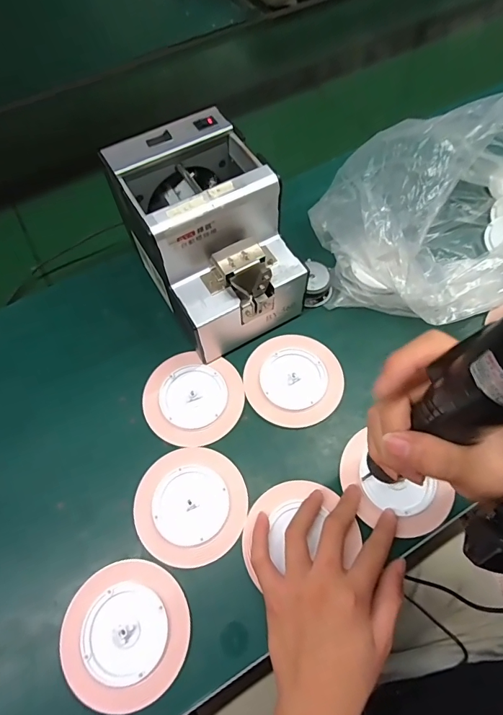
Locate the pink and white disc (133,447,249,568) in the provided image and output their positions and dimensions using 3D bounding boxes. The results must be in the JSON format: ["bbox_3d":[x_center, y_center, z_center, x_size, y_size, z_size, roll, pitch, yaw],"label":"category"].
[{"bbox_3d":[-0.055,0.132,0.374,0.100,0.005,0.097,-1,63,2],"label":"pink and white disc"}]

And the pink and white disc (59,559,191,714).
[{"bbox_3d":[-0.103,0.222,0.333,0.100,0.005,0.097,-1,63,2],"label":"pink and white disc"}]

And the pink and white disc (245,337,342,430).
[{"bbox_3d":[0.043,0.022,0.429,0.099,0.006,0.097,-1,63,2],"label":"pink and white disc"}]

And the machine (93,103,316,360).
[{"bbox_3d":[-0.039,-0.116,0.419,0.120,0.147,0.164,-28,65,-12],"label":"machine"}]

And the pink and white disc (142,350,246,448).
[{"bbox_3d":[-0.059,0.041,0.421,0.100,0.004,0.096,-1,63,2],"label":"pink and white disc"}]

